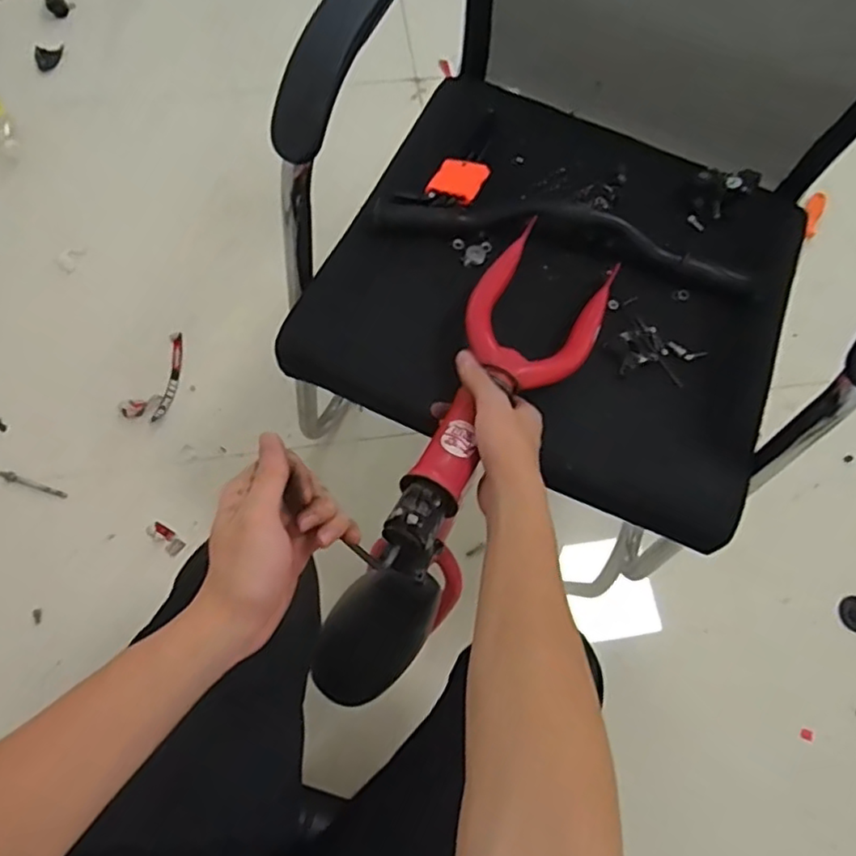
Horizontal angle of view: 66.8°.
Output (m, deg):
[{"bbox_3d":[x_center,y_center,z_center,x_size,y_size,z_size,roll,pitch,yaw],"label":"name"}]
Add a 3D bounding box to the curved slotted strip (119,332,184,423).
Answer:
[{"bbox_3d":[-0.451,-0.084,1.102,0.069,0.022,0.169,26,73,7],"label":"curved slotted strip"}]

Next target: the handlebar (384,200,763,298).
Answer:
[{"bbox_3d":[0.144,-0.200,0.672,0.389,0.028,0.060,11,69,1],"label":"handlebar"}]

